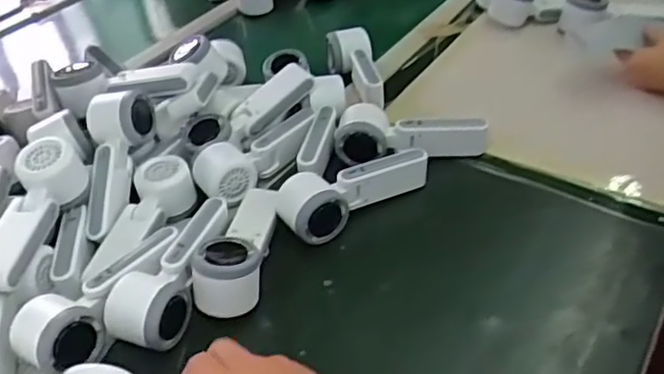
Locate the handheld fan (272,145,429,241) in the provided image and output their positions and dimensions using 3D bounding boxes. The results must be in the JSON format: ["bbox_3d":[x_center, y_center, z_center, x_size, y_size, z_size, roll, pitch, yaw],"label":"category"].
[{"bbox_3d":[0.020,-0.002,0.675,0.160,0.049,0.064,-28,44,-26],"label":"handheld fan"}]

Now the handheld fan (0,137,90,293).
[{"bbox_3d":[-0.283,0.028,0.610,0.057,0.054,0.164,9,49,2],"label":"handheld fan"}]

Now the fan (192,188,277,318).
[{"bbox_3d":[-0.089,0.051,0.627,0.063,0.057,0.154,-1,39,5],"label":"fan"}]

